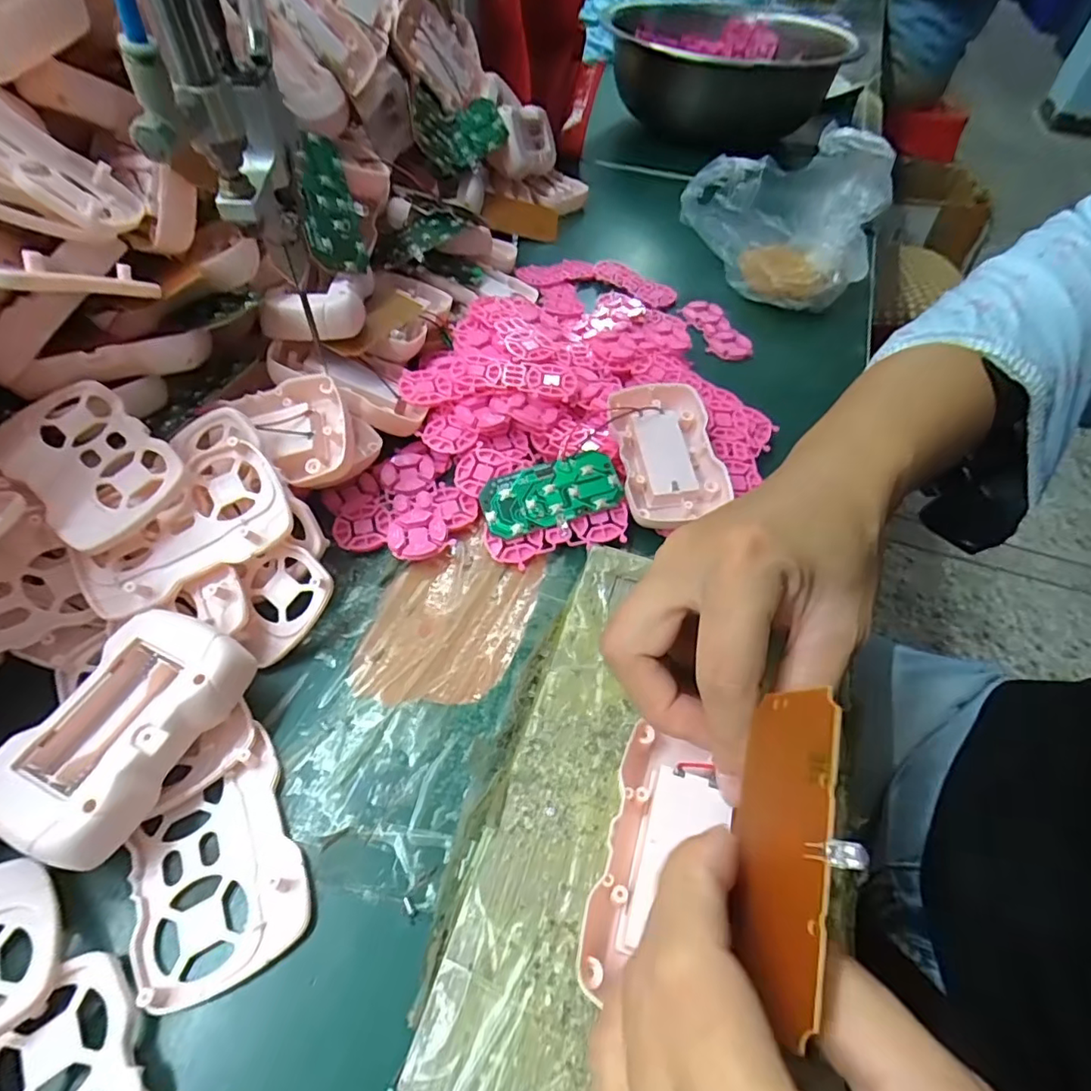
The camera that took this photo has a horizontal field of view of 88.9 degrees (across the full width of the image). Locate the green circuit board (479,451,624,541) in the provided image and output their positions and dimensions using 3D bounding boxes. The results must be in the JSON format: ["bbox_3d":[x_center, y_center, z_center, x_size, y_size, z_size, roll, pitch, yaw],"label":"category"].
[{"bbox_3d":[0.003,-0.029,0.302,0.073,0.004,0.037,-18,68,-5],"label":"green circuit board"}]

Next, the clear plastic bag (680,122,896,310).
[{"bbox_3d":[0.182,-0.252,0.430,0.144,0.098,0.112,24,54,15],"label":"clear plastic bag"}]

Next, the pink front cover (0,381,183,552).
[{"bbox_3d":[-0.200,-0.038,0.244,0.086,0.015,0.052,35,58,22],"label":"pink front cover"}]

